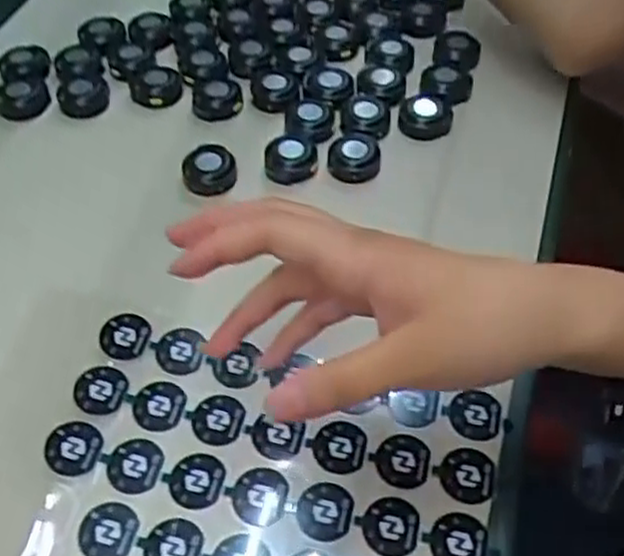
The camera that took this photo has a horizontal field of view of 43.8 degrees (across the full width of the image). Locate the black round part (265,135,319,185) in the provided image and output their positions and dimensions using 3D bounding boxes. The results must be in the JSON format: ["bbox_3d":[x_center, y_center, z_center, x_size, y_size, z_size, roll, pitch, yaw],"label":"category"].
[{"bbox_3d":[-0.012,-0.064,0.426,0.028,0.016,0.028,0,52,0],"label":"black round part"}]

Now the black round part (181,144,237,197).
[{"bbox_3d":[-0.056,-0.060,0.424,0.029,0.011,0.032,-5,52,-4],"label":"black round part"}]

